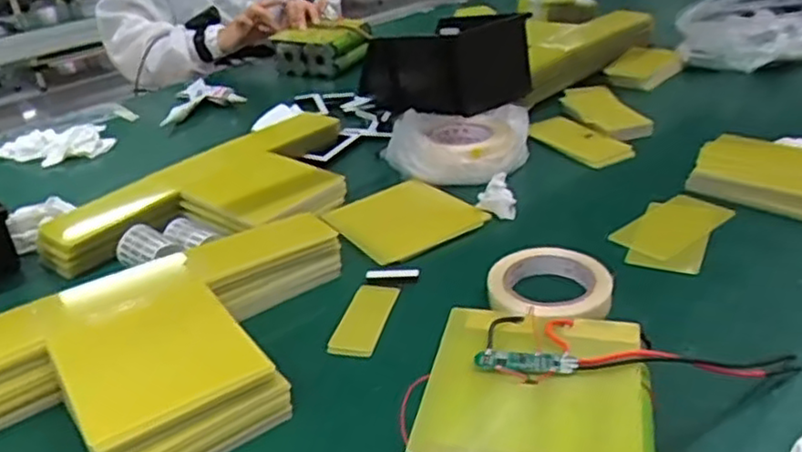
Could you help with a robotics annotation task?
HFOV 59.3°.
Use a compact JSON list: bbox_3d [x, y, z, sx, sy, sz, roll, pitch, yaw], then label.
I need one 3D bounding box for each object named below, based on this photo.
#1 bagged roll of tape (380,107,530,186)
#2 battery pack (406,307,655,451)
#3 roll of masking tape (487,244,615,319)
[{"bbox_3d":[0.074,-0.113,0.932,0.190,0.062,0.138,-2,29,6],"label":"bagged roll of tape"},{"bbox_3d":[0.092,0.134,0.475,0.141,0.085,0.141,3,30,15],"label":"battery pack"},{"bbox_3d":[0.140,0.057,0.662,0.113,0.025,0.112,-4,29,2],"label":"roll of masking tape"}]

